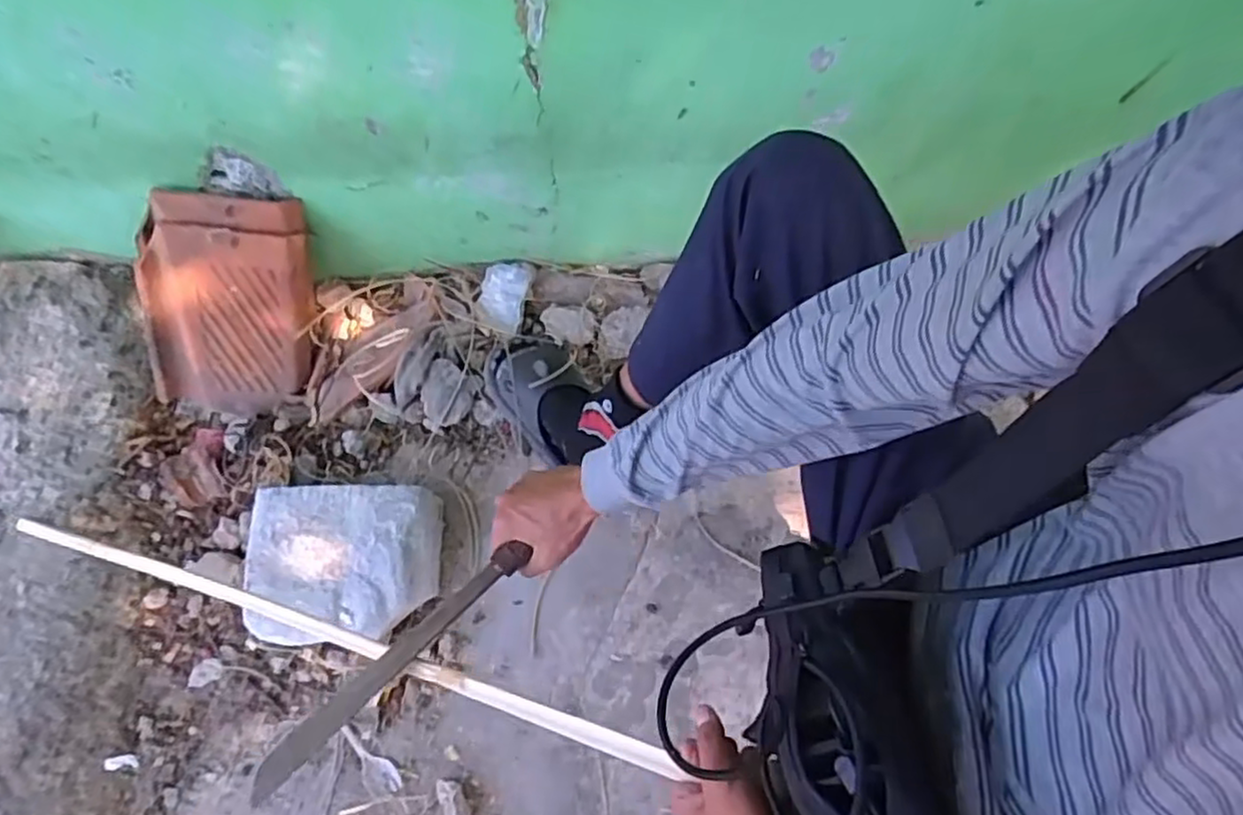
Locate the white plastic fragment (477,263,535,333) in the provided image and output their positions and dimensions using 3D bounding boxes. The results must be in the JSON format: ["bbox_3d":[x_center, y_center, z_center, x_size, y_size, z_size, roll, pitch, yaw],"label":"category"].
[{"bbox_3d":[-0.177,-0.169,1.069,0.070,0.006,0.103,11,85,-4],"label":"white plastic fragment"}]

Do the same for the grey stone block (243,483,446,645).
[{"bbox_3d":[-0.362,0.205,0.935,0.230,0.095,0.188,-3,67,-1],"label":"grey stone block"}]

